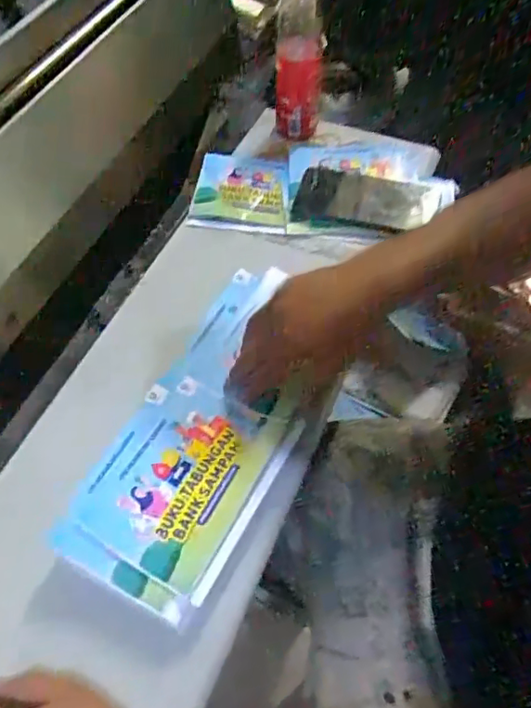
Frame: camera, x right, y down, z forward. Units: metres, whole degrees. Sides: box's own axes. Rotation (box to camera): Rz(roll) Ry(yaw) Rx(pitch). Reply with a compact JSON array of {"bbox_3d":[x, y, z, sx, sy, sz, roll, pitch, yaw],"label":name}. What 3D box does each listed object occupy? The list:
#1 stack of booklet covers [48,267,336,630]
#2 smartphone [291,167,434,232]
[{"bbox_3d":[-0.037,0.055,0.487,0.141,0.025,0.309,20,63,15],"label":"stack of booklet covers"},{"bbox_3d":[0.110,-0.179,0.654,0.144,0.011,0.077,12,65,6],"label":"smartphone"}]

